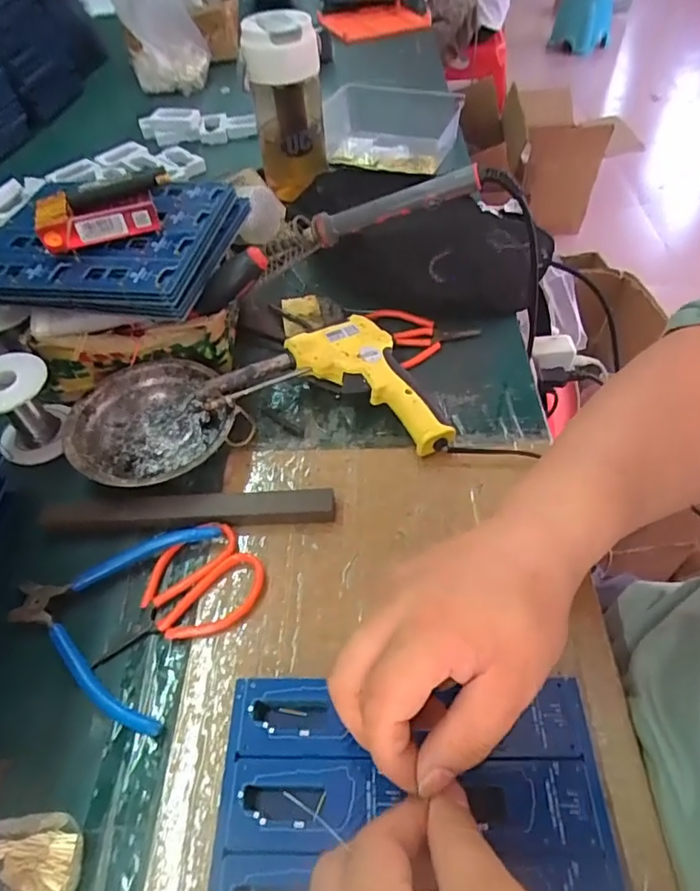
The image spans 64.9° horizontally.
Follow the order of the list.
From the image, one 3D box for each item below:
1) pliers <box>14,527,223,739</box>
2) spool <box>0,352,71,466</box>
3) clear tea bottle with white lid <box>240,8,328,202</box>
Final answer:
[{"bbox_3d":[-0.166,0.110,0.366,0.127,0.017,0.128,5,52,7],"label":"pliers"},{"bbox_3d":[-0.270,-0.030,0.452,0.062,0.066,0.066,-2,51,2],"label":"spool"},{"bbox_3d":[-0.074,-0.395,0.649,0.084,0.177,0.075,-7,51,-2],"label":"clear tea bottle with white lid"}]

